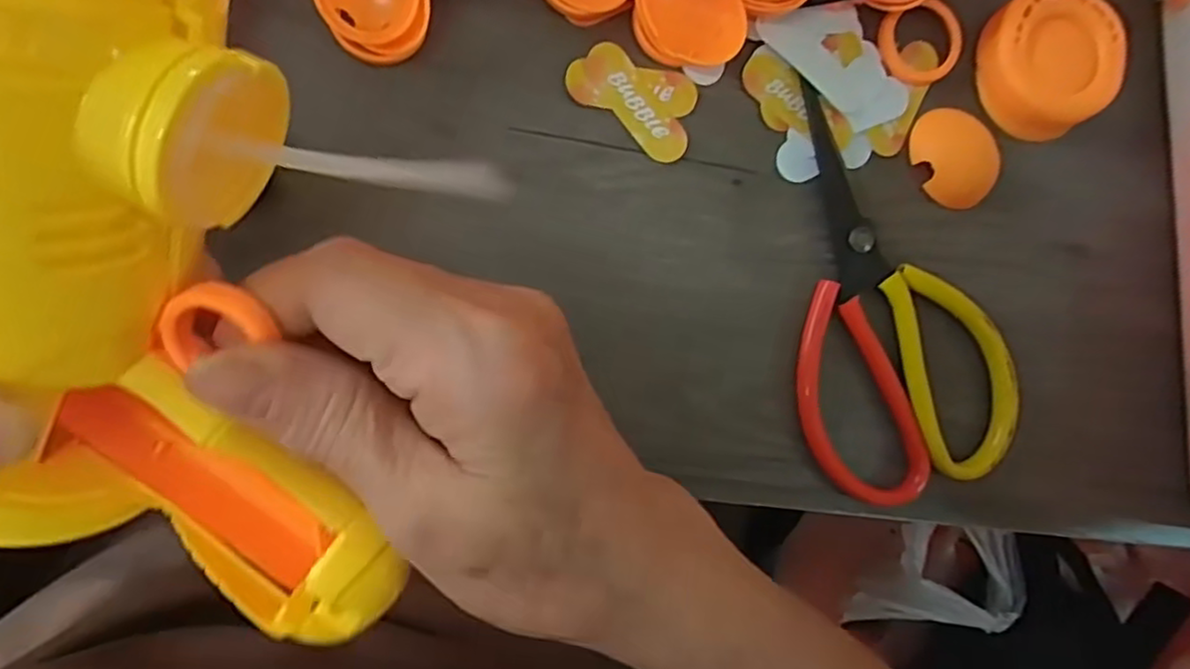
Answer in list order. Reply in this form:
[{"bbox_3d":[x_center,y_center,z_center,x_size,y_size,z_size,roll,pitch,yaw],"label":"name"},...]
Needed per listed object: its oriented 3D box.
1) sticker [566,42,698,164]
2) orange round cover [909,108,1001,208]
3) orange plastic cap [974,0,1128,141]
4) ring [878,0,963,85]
[{"bbox_3d":[0.014,-0.091,0.275,0.050,0.004,0.034,19,87,-10],"label":"sticker"},{"bbox_3d":[0.150,-0.074,0.295,0.032,0.008,0.042,-32,96,-8],"label":"orange round cover"},{"bbox_3d":[0.190,-0.113,0.295,0.056,0.017,0.055,0,92,-10],"label":"orange plastic cap"},{"bbox_3d":[0.136,-0.121,0.292,0.035,0.006,0.032,0,91,-10],"label":"ring"}]

